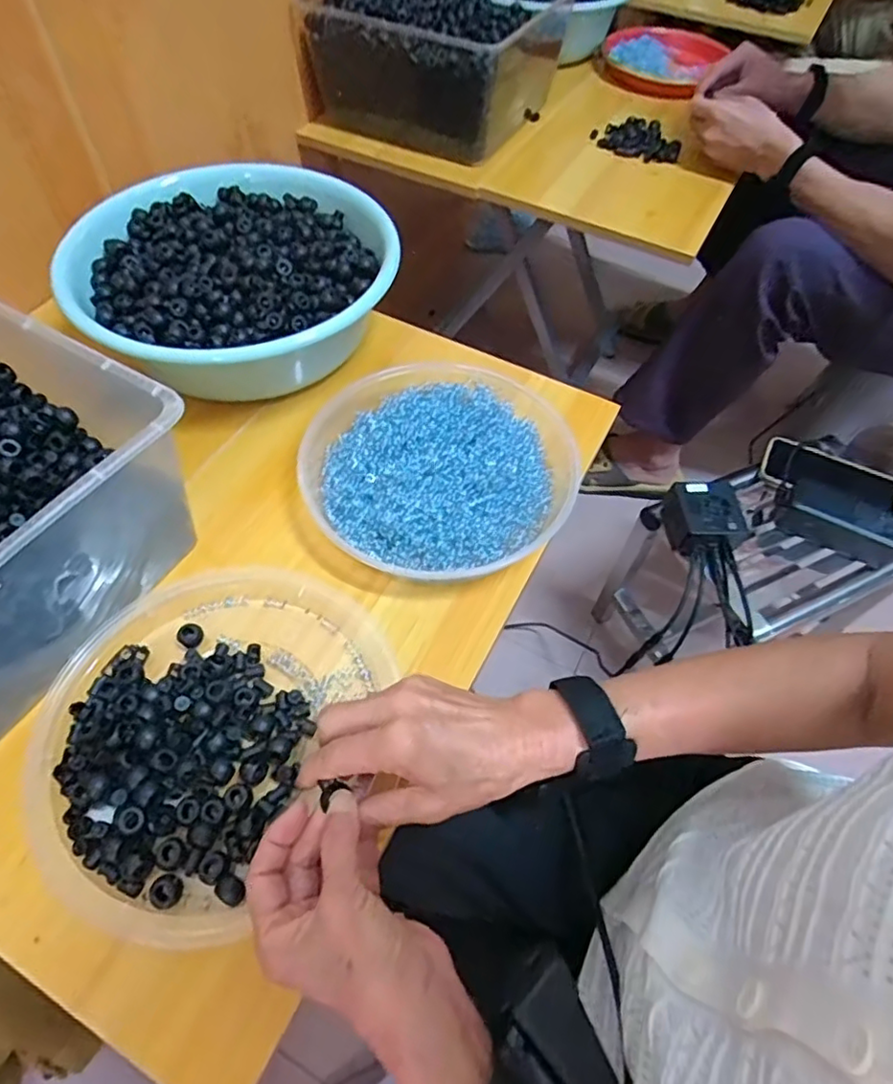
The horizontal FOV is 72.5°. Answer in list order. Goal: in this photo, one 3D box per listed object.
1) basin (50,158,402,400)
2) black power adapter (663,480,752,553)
[{"bbox_3d":[-0.202,-0.247,0.602,0.270,0.103,0.290,1,57,-2],"label":"basin"},{"bbox_3d":[0.310,-0.029,0.740,0.079,0.056,0.083,-2,57,-4],"label":"black power adapter"}]

